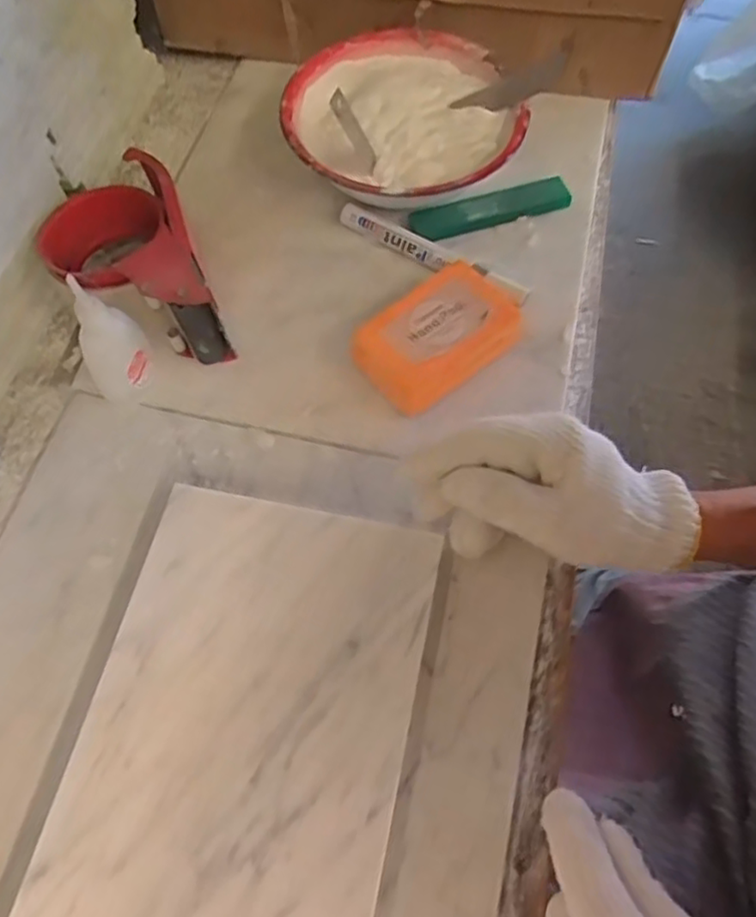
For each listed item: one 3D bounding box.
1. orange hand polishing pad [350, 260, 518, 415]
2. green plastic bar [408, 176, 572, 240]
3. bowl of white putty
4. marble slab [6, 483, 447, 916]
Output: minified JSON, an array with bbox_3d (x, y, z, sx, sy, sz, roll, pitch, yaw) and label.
[{"bbox_3d":[0.039,-0.076,0.424,0.101,0.030,0.066,-36,70,-15],"label":"orange hand polishing pad"},{"bbox_3d":[0.078,-0.175,0.472,0.107,0.005,0.030,-17,66,-7],"label":"green plastic bar"},{"bbox_3d":[0.019,-0.238,0.495,0.169,0.044,0.162,0,65,0],"label":"bowl of white putty"},{"bbox_3d":[-0.087,0.224,0.275,0.150,0.011,0.440,11,65,6],"label":"marble slab"}]

